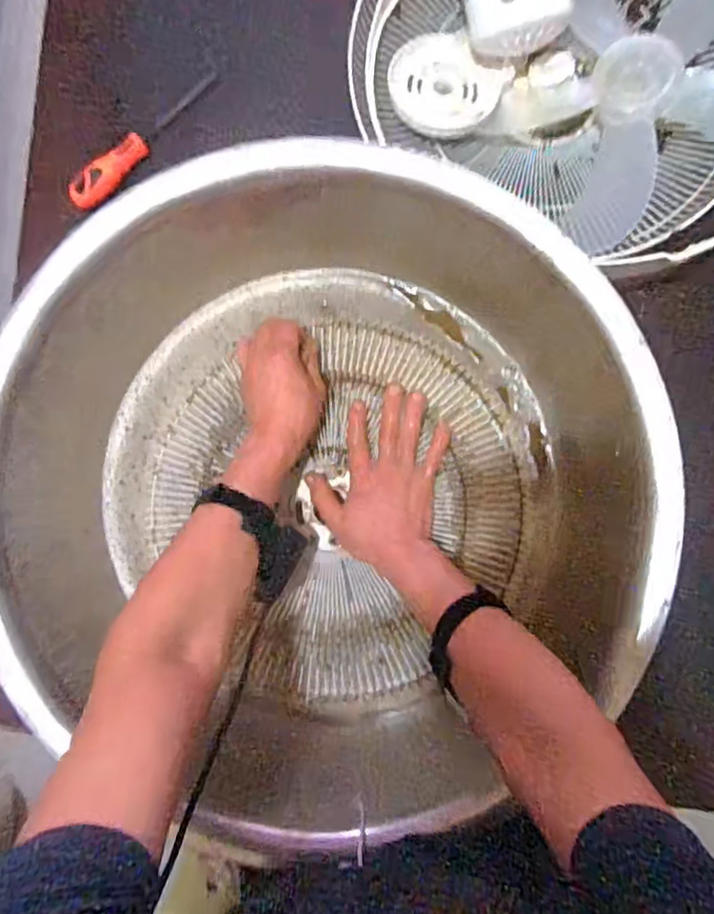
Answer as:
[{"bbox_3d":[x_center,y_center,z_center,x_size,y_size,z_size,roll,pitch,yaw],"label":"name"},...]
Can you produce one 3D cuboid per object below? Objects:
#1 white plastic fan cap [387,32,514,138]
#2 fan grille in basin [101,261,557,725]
[{"bbox_3d":[0.097,-0.415,0.692,0.120,0.020,0.114,0,87,3],"label":"white plastic fan cap"},{"bbox_3d":[-0.034,0.018,0.659,0.449,0.045,0.435,0,87,3],"label":"fan grille in basin"}]

